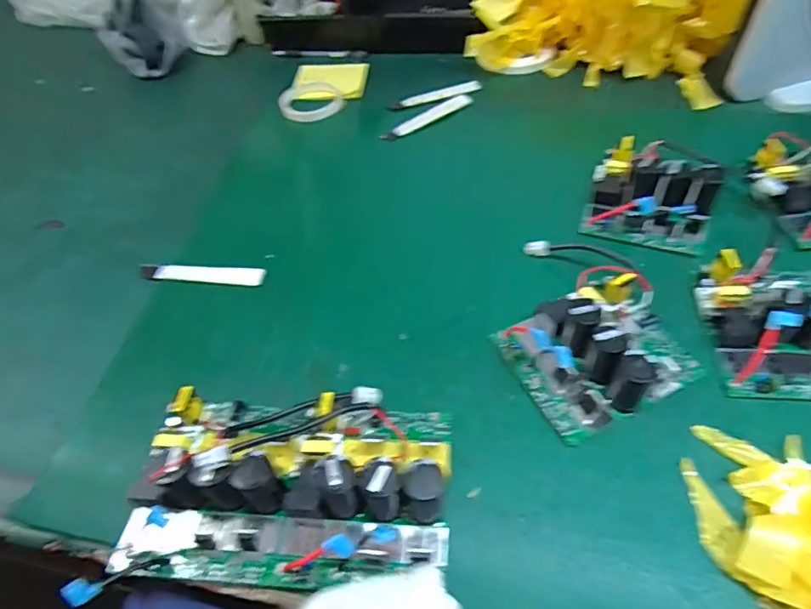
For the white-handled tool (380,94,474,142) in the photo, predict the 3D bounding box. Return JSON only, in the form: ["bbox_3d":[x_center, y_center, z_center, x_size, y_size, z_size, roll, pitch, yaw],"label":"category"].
[{"bbox_3d":[0.030,-0.263,0.722,0.149,0.009,0.019,-28,54,-16],"label":"white-handled tool"}]

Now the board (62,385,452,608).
[{"bbox_3d":[-0.089,0.130,0.387,0.242,0.062,0.157,-5,51,2],"label":"board"}]

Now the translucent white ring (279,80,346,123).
[{"bbox_3d":[-0.137,-0.298,0.755,0.095,0.020,0.081,-20,52,-9],"label":"translucent white ring"}]

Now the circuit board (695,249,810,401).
[{"bbox_3d":[0.332,0.007,0.439,0.123,0.055,0.137,0,52,6],"label":"circuit board"}]

